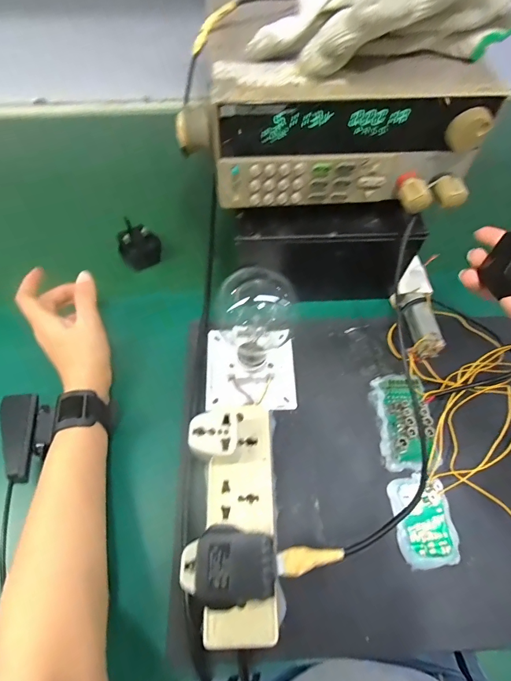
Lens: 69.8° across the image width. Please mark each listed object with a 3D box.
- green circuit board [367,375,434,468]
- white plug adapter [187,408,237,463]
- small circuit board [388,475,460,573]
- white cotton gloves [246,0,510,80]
[{"bbox_3d":[0.140,0.074,0.346,0.048,0.019,0.088,4,60,1],"label":"green circuit board"},{"bbox_3d":[-0.033,0.080,0.301,0.037,0.034,0.037,-10,61,-8],"label":"white plug adapter"},{"bbox_3d":[0.143,0.152,0.311,0.047,0.008,0.069,-5,61,-5],"label":"small circuit board"},{"bbox_3d":[0.096,-0.234,0.258,0.185,0.052,0.070,-19,63,-12],"label":"white cotton gloves"}]

